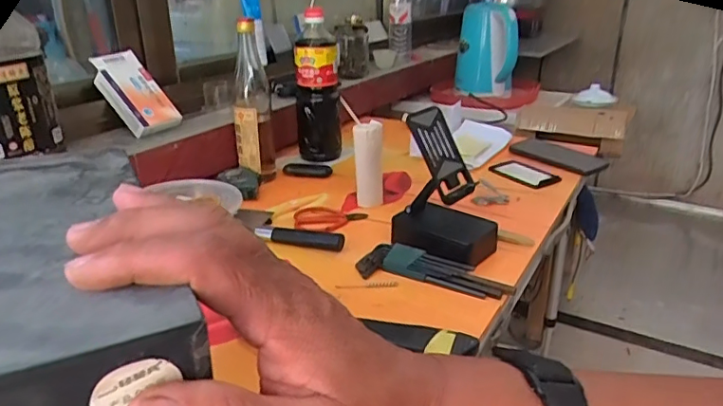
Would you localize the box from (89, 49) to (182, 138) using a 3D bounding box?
[{"bbox_3d":[-0.355,-0.174,0.858,0.079,0.022,0.148,-30,79,-41],"label":"box"}]

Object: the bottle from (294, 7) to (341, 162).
[{"bbox_3d":[-0.081,-0.209,1.021,0.079,0.267,0.078,-3,23,-6],"label":"bottle"}]

